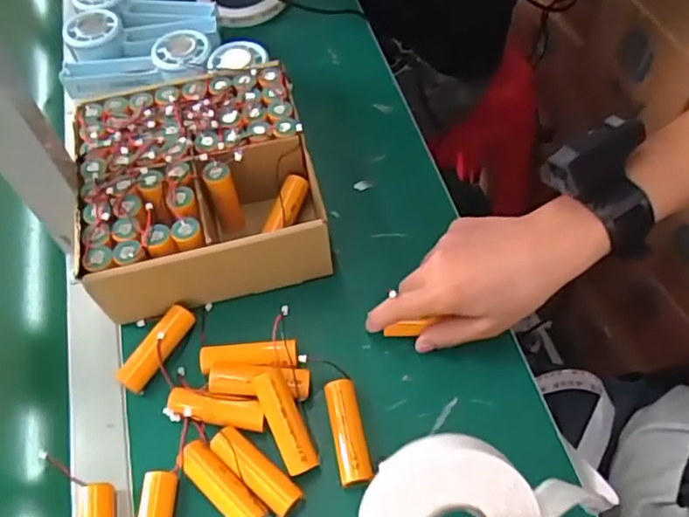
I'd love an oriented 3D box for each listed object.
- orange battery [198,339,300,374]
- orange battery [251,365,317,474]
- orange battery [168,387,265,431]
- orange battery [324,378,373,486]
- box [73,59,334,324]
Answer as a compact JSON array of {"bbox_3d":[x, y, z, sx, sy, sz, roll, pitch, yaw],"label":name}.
[{"bbox_3d":[-0.071,0.074,0.467,0.072,0.019,0.021,-3,56,1],"label":"orange battery"},{"bbox_3d":[-0.040,0.111,0.425,0.023,0.018,0.070,-23,81,-12],"label":"orange battery"},{"bbox_3d":[-0.089,0.108,0.442,0.070,0.022,0.022,6,57,8],"label":"orange battery"},{"bbox_3d":[0.002,0.122,0.433,0.021,0.023,0.071,-11,57,-4],"label":"orange battery"},{"bbox_3d":[-0.119,-0.059,0.523,0.181,0.078,0.189,-13,57,-5],"label":"box"}]

